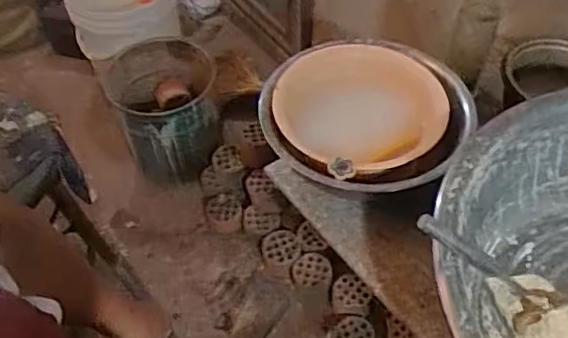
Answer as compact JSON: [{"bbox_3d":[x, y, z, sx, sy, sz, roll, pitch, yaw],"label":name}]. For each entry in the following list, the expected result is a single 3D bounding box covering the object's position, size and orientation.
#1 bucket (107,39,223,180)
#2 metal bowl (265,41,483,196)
[{"bbox_3d":[-0.326,-0.158,1.736,0.285,0.244,0.332,-13,54,-11],"label":"bucket"},{"bbox_3d":[0.133,-0.088,0.985,0.310,0.091,0.313,19,55,13],"label":"metal bowl"}]

